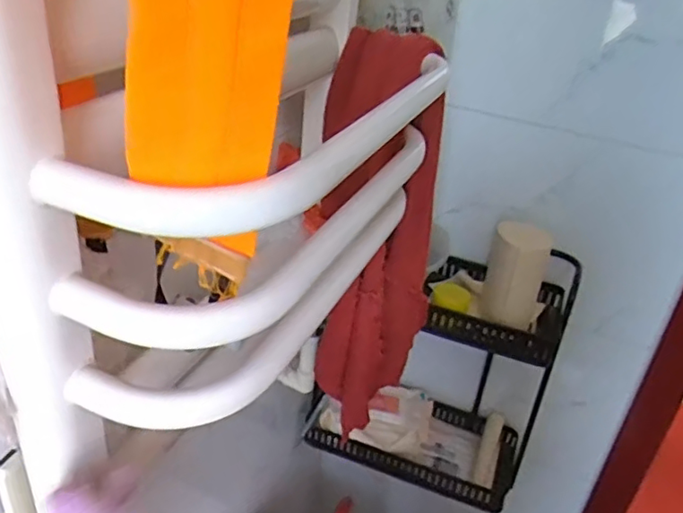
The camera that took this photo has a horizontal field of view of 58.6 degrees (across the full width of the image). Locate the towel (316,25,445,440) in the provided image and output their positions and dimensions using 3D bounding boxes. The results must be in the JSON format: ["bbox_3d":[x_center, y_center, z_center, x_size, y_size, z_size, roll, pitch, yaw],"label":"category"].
[{"bbox_3d":[0.041,-0.012,0.643,0.133,0.415,0.067,4,30,-4],"label":"towel"}]

